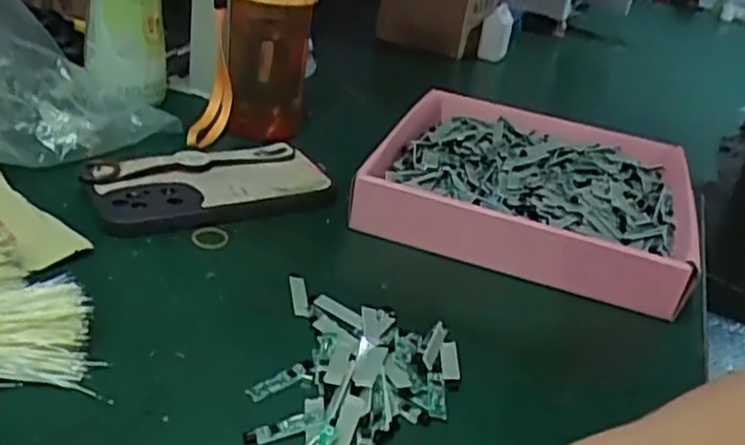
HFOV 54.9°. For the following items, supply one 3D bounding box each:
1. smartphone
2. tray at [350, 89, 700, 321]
[{"bbox_3d":[-0.107,-0.025,0.476,0.150,0.019,0.083,-11,33,-30],"label":"smartphone"},{"bbox_3d":[0.116,-0.033,0.524,0.228,0.035,0.224,13,29,11],"label":"tray"}]

